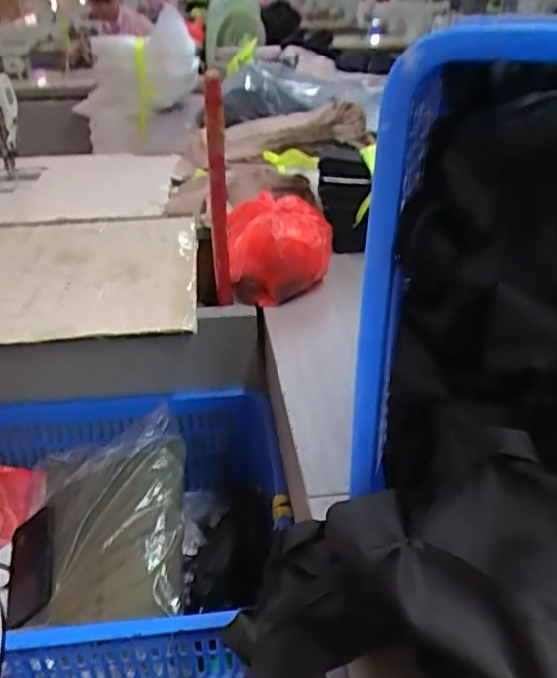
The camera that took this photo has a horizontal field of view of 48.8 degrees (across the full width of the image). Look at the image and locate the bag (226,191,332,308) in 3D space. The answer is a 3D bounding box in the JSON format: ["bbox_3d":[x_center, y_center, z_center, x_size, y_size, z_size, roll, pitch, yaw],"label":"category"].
[{"bbox_3d":[-0.001,-0.152,1.015,0.175,0.126,0.199,-3,31,-2],"label":"bag"}]

